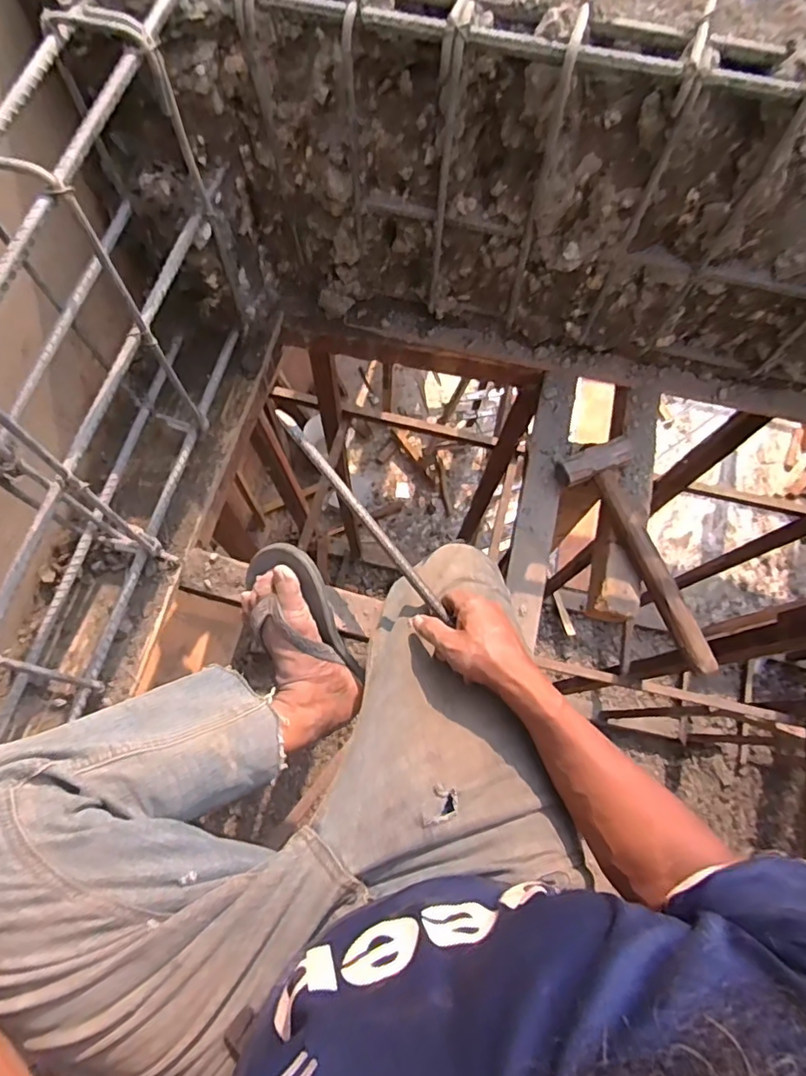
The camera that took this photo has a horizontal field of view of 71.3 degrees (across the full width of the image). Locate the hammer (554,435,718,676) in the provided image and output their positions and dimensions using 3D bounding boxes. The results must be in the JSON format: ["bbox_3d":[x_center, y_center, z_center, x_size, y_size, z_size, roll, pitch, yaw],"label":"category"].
[{"bbox_3d":[0.318,0.014,0.712,0.101,0.032,0.309,-26,74,-9],"label":"hammer"}]

